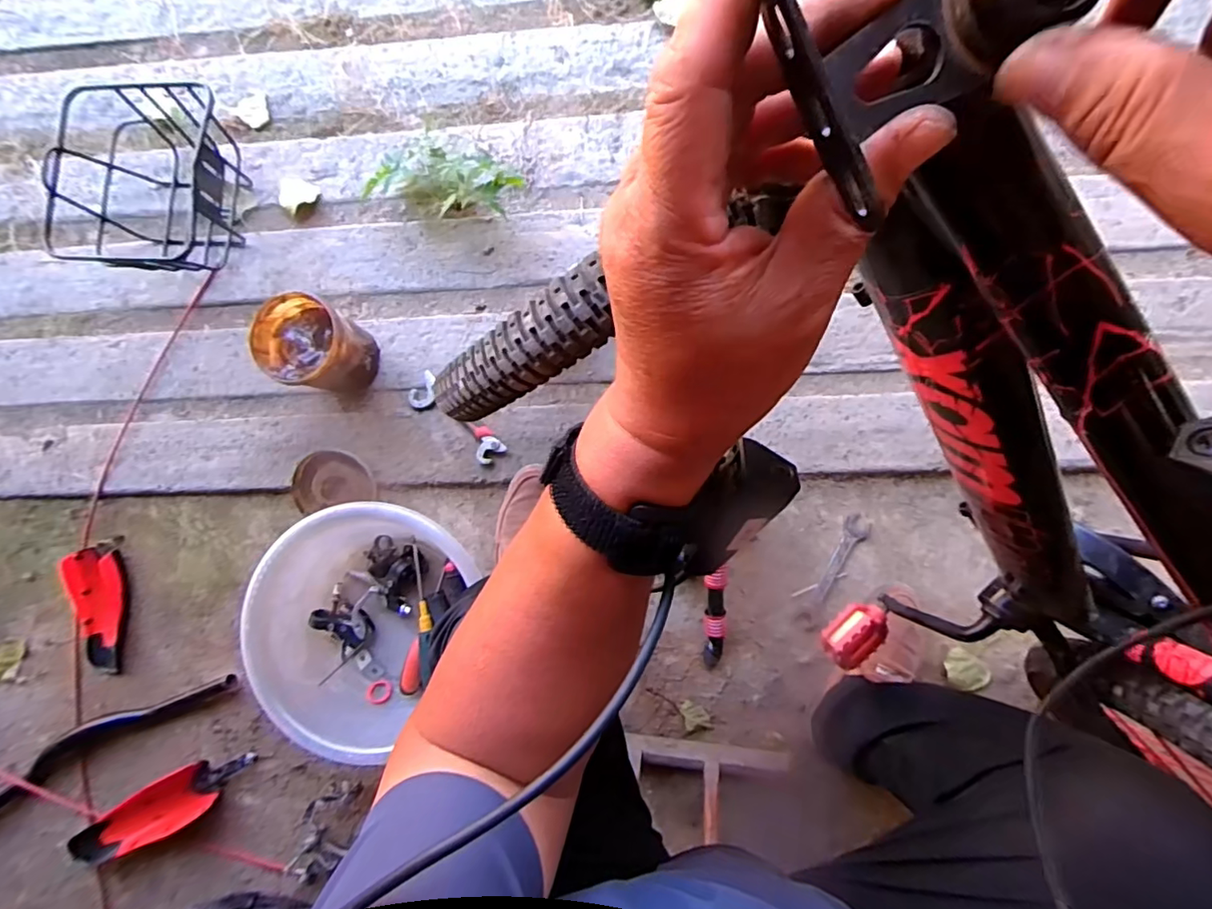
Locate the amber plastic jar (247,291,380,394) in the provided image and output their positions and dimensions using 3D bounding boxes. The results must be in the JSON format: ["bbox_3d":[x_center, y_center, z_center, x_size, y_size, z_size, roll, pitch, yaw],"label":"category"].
[{"bbox_3d":[-0.448,-0.169,0.859,0.153,0.146,0.126,15,87,5],"label":"amber plastic jar"}]

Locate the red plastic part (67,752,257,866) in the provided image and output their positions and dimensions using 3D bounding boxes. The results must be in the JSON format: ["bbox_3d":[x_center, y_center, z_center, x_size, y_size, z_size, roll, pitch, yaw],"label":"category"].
[{"bbox_3d":[-0.756,0.603,0.942,0.342,0.048,0.090,-31,84,2],"label":"red plastic part"}]

